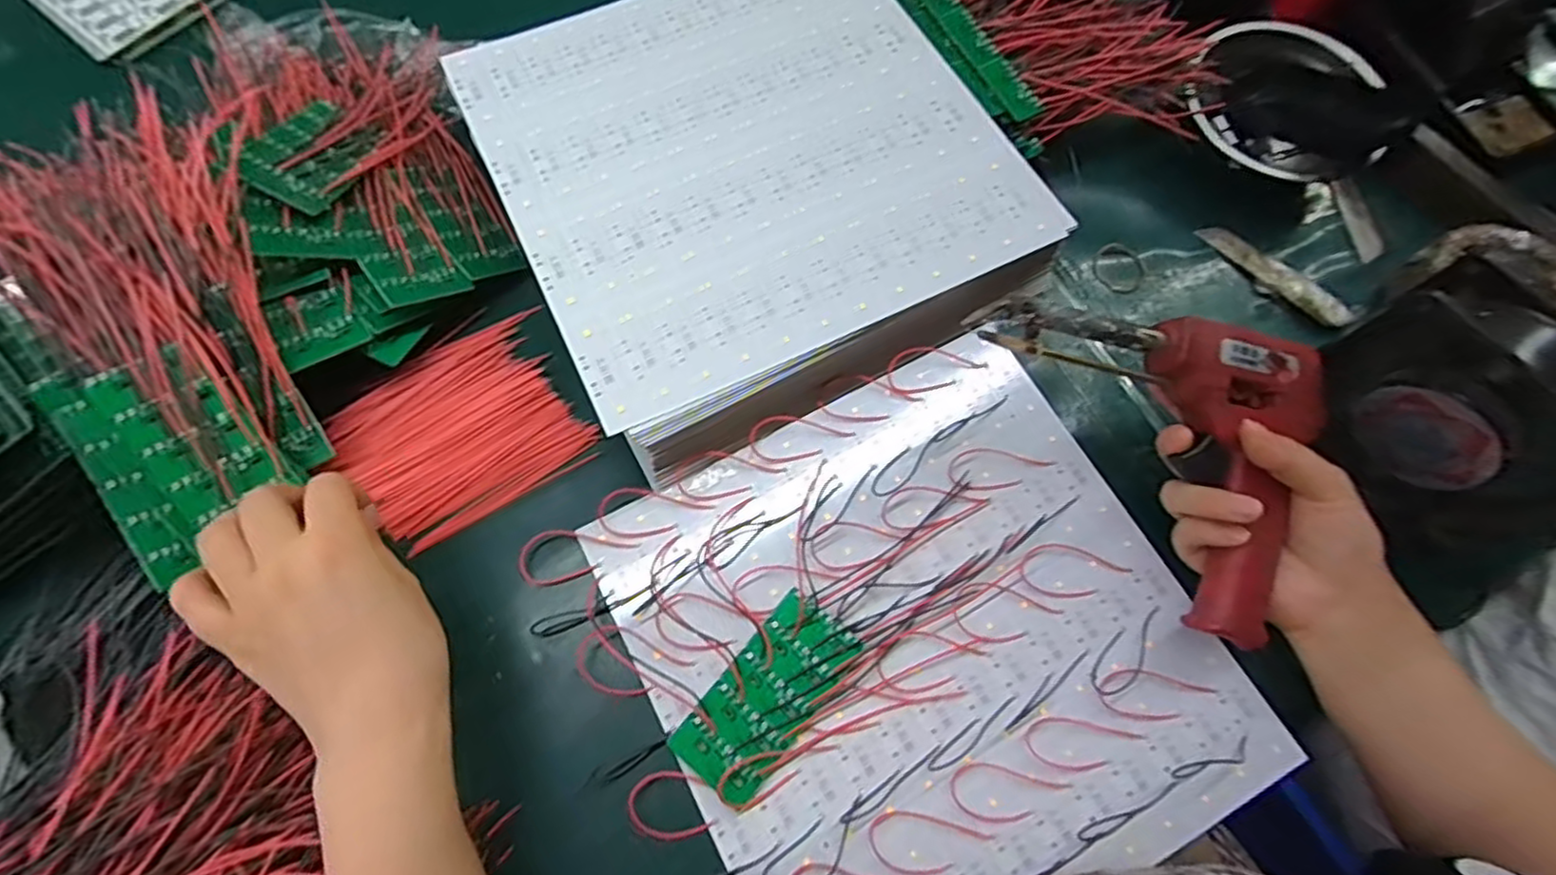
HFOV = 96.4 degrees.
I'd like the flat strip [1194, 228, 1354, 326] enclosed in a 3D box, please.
[{"bbox_3d":[0.317,-0.105,0.445,0.014,0.016,0.100,-40,76,-15],"label":"flat strip"}]

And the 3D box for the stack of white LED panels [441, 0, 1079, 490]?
[{"bbox_3d":[-0.017,-0.159,0.432,0.278,0.059,0.289,-25,72,-11],"label":"stack of white LED panels"}]

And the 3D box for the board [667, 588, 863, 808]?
[{"bbox_3d":[-0.005,0.128,0.349,0.046,0.012,0.097,39,73,12],"label":"board"}]

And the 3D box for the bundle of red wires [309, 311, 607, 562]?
[{"bbox_3d":[-0.184,-0.008,0.402,0.121,0.014,0.115,-32,74,-13],"label":"bundle of red wires"}]

